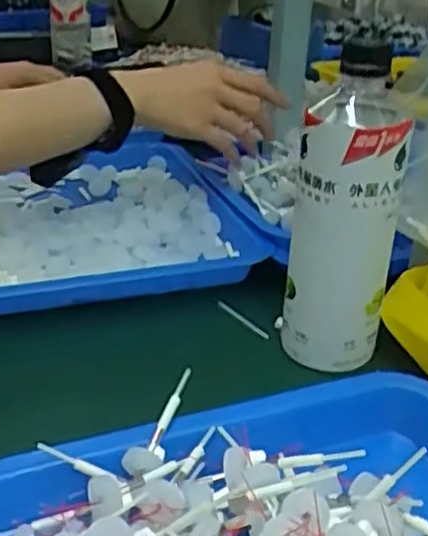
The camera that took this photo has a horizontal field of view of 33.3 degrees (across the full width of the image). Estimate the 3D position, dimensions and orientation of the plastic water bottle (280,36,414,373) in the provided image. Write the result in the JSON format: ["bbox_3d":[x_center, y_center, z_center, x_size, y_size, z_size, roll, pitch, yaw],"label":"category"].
[{"bbox_3d":[0.086,-0.034,0.469,0.066,0.202,0.058,8,28,11],"label":"plastic water bottle"}]

